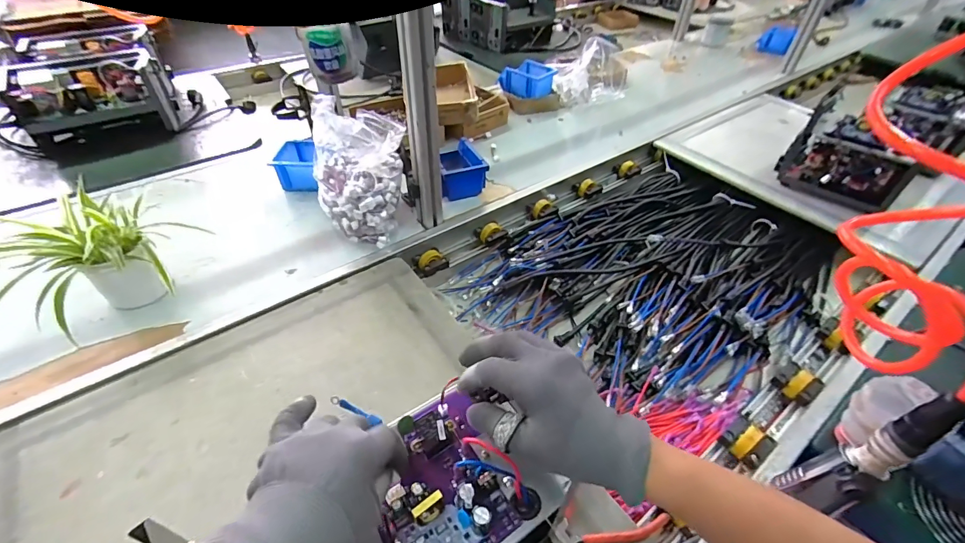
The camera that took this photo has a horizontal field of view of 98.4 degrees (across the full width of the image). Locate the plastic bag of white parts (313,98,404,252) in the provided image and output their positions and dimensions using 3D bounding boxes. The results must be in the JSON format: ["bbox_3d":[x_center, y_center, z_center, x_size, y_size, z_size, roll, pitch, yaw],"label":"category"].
[{"bbox_3d":[-0.229,-0.167,0.758,0.161,0.206,0.146,6,45,5],"label":"plastic bag of white parts"}]

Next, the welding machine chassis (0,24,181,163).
[{"bbox_3d":[-0.977,-0.483,1.079,0.278,0.158,0.402,-22,49,-23],"label":"welding machine chassis"}]

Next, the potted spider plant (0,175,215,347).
[{"bbox_3d":[-0.583,-0.010,0.624,0.215,0.159,0.201,-5,47,-9],"label":"potted spider plant"}]

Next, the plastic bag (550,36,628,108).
[{"bbox_3d":[0.326,-0.598,1.251,0.210,0.184,0.183,12,45,10],"label":"plastic bag"}]

